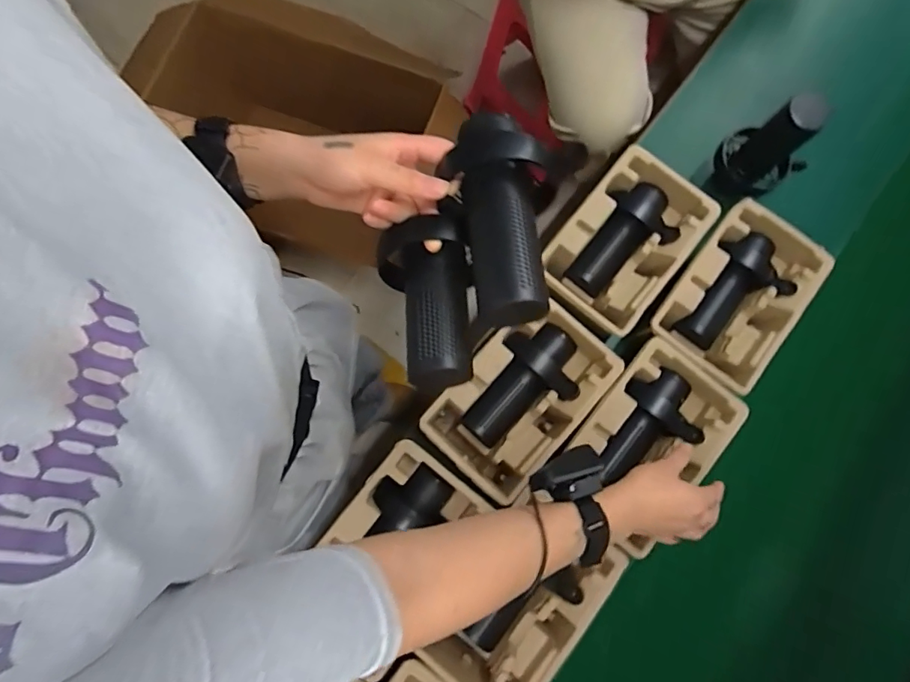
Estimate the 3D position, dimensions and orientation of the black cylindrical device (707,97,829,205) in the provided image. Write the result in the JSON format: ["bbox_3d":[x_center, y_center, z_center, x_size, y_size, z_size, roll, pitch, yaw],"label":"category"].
[{"bbox_3d":[0.441,-0.276,0.678,0.102,0.155,0.103,-34,82,-6],"label":"black cylindrical device"}]

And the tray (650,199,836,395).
[{"bbox_3d":[0.373,-0.059,0.657,0.148,0.056,0.229,36,82,6],"label":"tray"}]

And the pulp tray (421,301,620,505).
[{"bbox_3d":[0.084,0.072,0.640,0.156,0.088,0.236,38,82,6],"label":"pulp tray"}]

